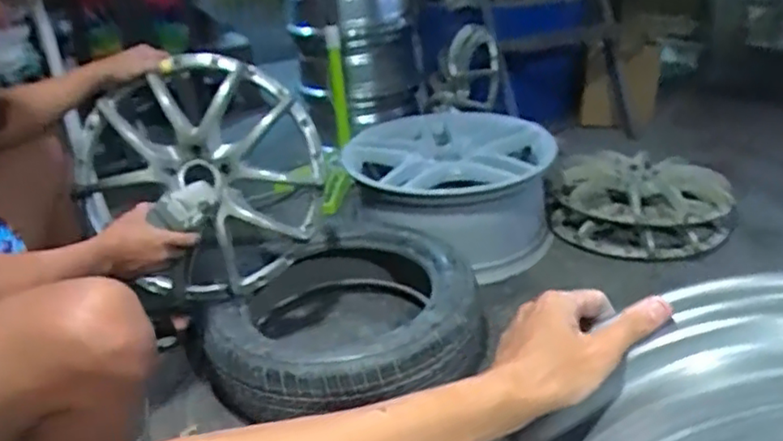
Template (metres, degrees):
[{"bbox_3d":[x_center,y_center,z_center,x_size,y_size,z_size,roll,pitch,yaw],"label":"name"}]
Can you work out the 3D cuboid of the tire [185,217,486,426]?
[{"bbox_3d":[-0.105,0.203,1.204,0.507,0.178,0.472,-18,28,-24],"label":"tire"}]

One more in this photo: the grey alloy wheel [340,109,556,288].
[{"bbox_3d":[0.155,-0.062,1.559,0.476,0.270,0.393,-11,26,-11],"label":"grey alloy wheel"}]

